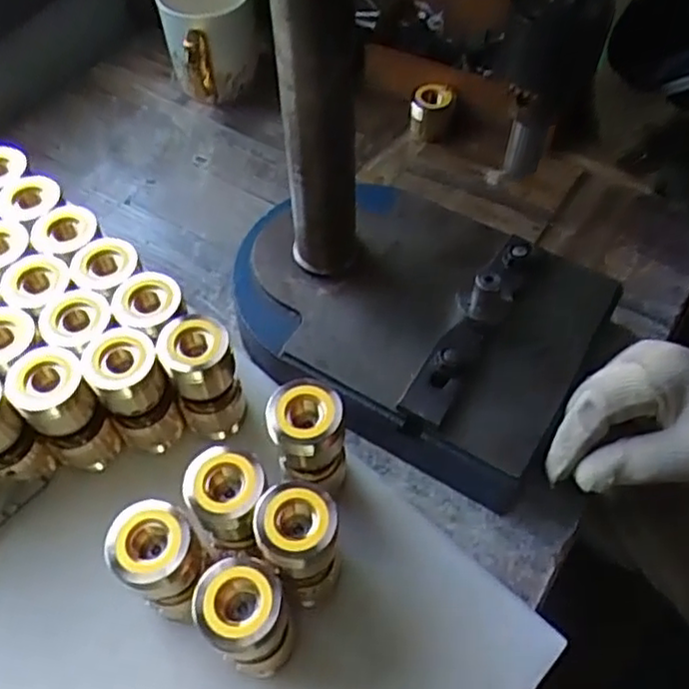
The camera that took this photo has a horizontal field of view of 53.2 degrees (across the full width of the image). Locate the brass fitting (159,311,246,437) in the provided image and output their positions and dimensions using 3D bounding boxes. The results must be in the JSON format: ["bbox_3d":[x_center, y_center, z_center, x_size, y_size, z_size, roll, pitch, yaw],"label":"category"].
[{"bbox_3d":[-0.087,0.024,0.434,0.039,0.097,0.036,-20,59,-12],"label":"brass fitting"}]

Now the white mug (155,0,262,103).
[{"bbox_3d":[-0.117,-0.272,0.623,0.084,0.100,0.102,-12,58,-7],"label":"white mug"}]

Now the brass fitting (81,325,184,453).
[{"bbox_3d":[-0.129,0.031,0.430,0.039,0.095,0.041,0,57,0],"label":"brass fitting"}]

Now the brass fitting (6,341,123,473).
[{"bbox_3d":[-0.169,0.042,0.421,0.039,0.096,0.037,-35,63,-20],"label":"brass fitting"}]

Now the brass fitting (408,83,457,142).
[{"bbox_3d":[0.079,-0.207,0.615,0.039,0.040,0.036,0,57,0],"label":"brass fitting"}]

